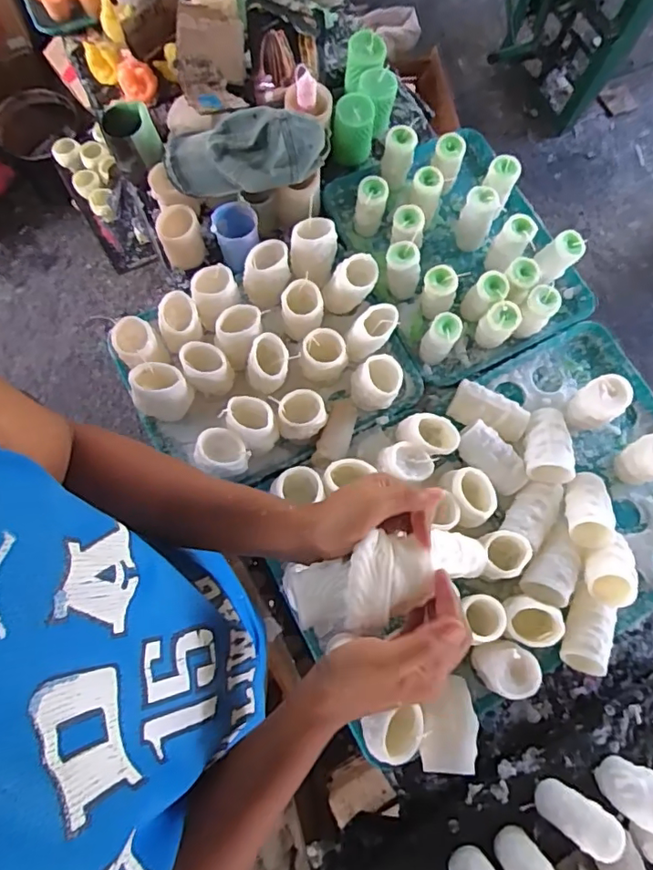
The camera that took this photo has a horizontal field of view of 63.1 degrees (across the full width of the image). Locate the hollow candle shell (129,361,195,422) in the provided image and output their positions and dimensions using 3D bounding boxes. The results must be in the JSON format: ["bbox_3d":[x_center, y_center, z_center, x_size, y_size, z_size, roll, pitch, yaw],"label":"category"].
[{"bbox_3d":[-0.244,-0.062,0.800,0.086,0.090,0.061,4,74,-1],"label":"hollow candle shell"}]

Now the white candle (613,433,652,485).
[{"bbox_3d":[0.492,0.037,0.818,0.056,0.109,0.065,-22,76,-8],"label":"white candle"}]

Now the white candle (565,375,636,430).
[{"bbox_3d":[0.422,-0.046,0.836,0.055,0.113,0.065,-31,78,-10],"label":"white candle"}]

